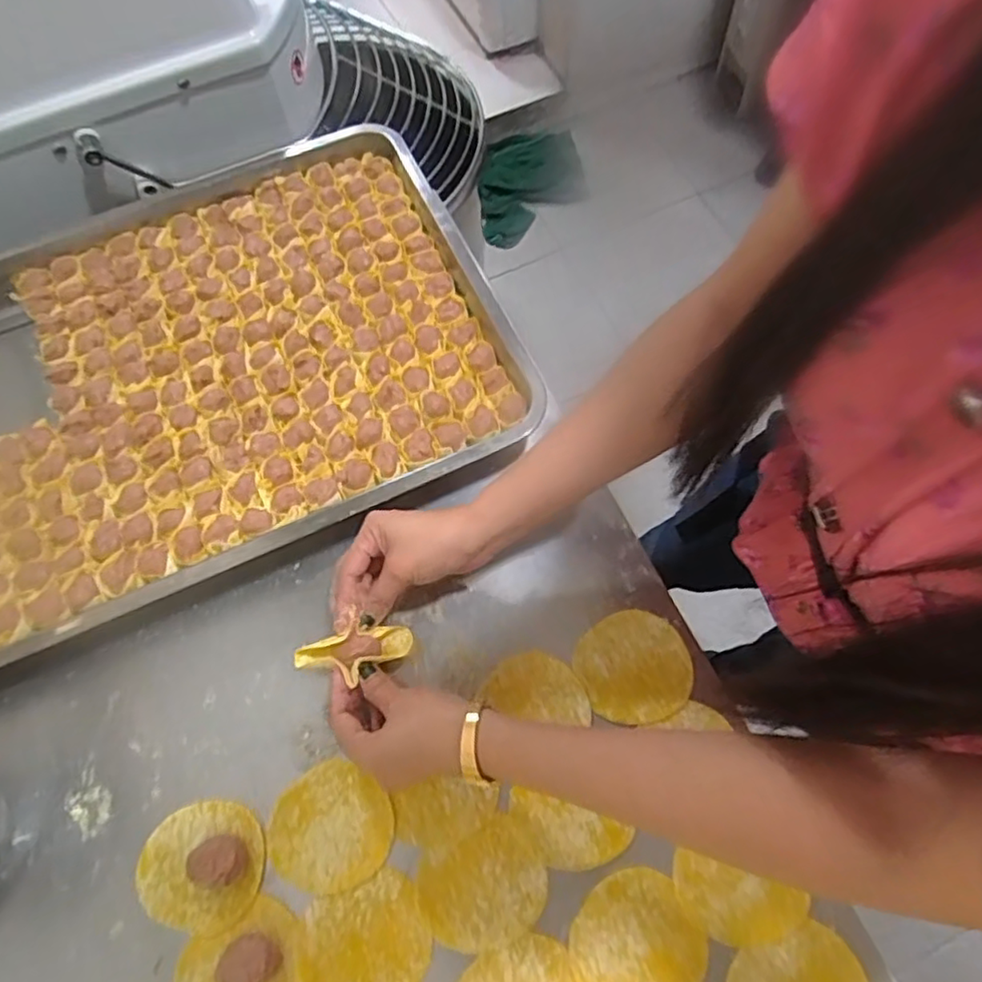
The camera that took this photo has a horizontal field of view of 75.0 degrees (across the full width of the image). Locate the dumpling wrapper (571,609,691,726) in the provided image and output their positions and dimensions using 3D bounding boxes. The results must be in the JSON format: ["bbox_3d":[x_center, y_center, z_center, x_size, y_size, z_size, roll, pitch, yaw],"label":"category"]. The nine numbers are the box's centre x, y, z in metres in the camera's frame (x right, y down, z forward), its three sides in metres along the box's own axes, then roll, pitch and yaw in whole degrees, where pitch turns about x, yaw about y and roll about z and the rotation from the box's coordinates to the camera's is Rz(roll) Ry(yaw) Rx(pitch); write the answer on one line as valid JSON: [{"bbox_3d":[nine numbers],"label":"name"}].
[{"bbox_3d":[0.106,0.130,0.484,0.082,0.004,0.076,-2,66,6],"label":"dumpling wrapper"}]

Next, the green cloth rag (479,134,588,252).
[{"bbox_3d":[0.108,-0.790,1.661,0.275,0.048,0.329,-6,68,1],"label":"green cloth rag"}]

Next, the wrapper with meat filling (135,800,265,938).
[{"bbox_3d":[-0.202,0.256,0.435,0.083,0.026,0.077,2,68,4],"label":"wrapper with meat filling"}]

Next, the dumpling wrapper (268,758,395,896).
[{"bbox_3d":[-0.112,0.235,0.444,0.078,0.006,0.081,-2,68,4],"label":"dumpling wrapper"}]

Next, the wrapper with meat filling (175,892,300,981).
[{"bbox_3d":[-0.163,0.317,0.413,0.083,0.014,0.070,-31,70,-9],"label":"wrapper with meat filling"}]

